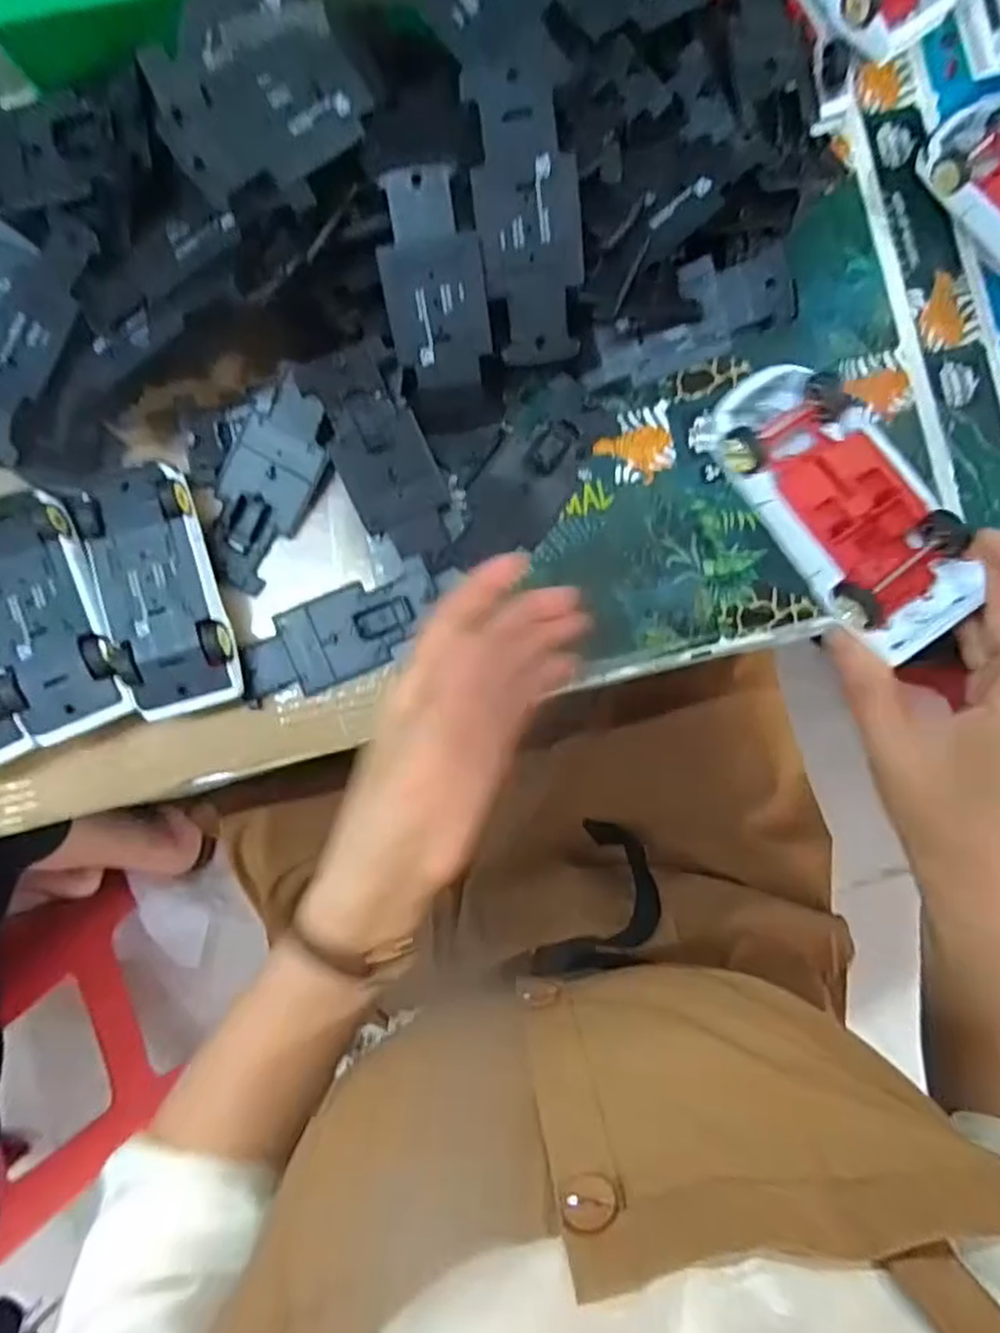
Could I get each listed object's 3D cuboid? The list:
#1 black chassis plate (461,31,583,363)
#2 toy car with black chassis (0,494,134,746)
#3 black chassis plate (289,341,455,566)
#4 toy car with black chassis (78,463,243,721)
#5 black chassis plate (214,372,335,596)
[{"bbox_3d":[0.013,-0.215,0.329,0.047,0.016,0.127,-9,116,-2],"label":"black chassis plate"},{"bbox_3d":[-0.235,-0.027,0.365,0.057,0.037,0.127,-21,88,-2],"label":"toy car with black chassis"},{"bbox_3d":[-0.060,-0.109,0.366,0.048,0.013,0.113,-27,109,-3],"label":"black chassis plate"},{"bbox_3d":[-0.177,-0.039,0.366,0.056,0.034,0.128,-15,87,-2],"label":"toy car with black chassis"},{"bbox_3d":[-0.127,-0.097,0.378,0.051,0.012,0.109,28,101,0],"label":"black chassis plate"}]

